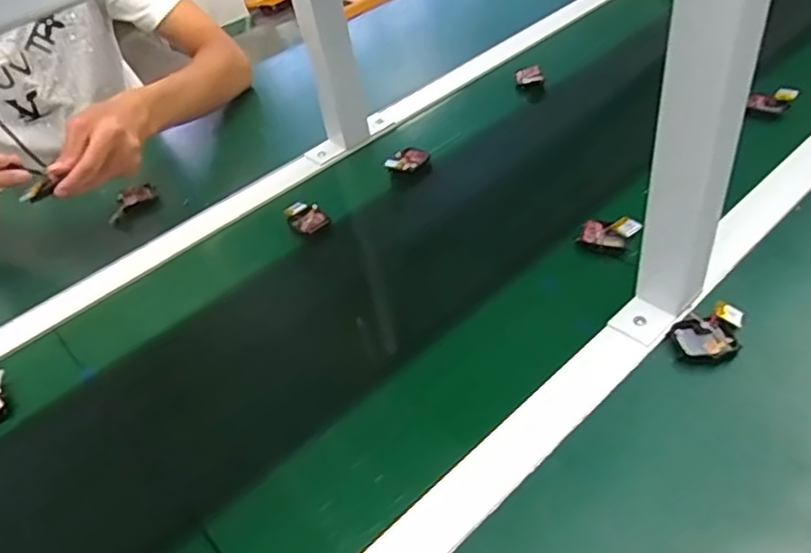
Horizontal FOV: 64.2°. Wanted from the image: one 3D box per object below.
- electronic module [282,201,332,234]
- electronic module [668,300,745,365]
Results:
[{"bbox_3d":[-0.107,-0.065,0.699,0.035,0.009,0.048,-36,48,-25],"label":"electronic module"},{"bbox_3d":[0.243,0.044,0.506,0.064,0.011,0.042,-22,43,-12],"label":"electronic module"}]

